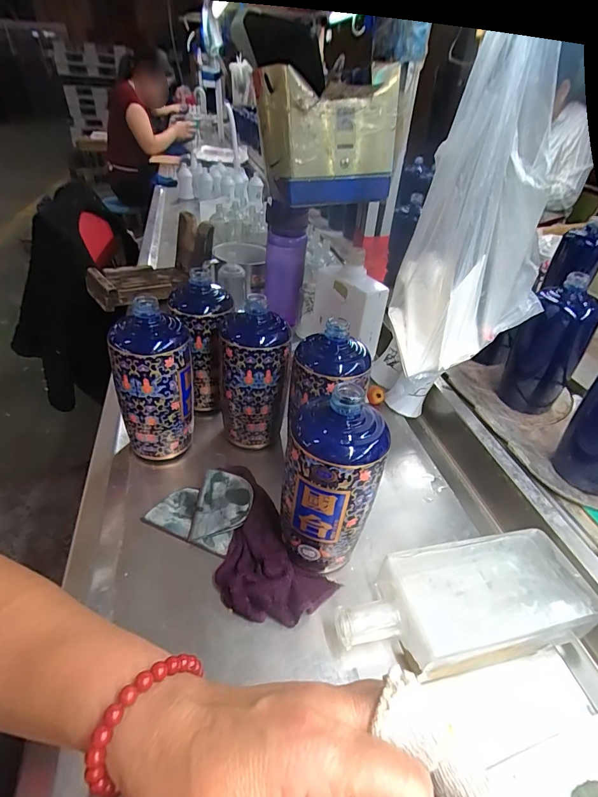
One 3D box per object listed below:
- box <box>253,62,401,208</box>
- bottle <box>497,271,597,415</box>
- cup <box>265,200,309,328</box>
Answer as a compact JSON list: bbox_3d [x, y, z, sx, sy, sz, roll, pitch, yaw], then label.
[{"bbox_3d":[0.031,-0.322,0.511,0.158,0.129,0.100,-9,39,-15],"label":"box"},{"bbox_3d":[0.332,-0.068,0.554,0.077,0.167,0.060,-12,40,-19],"label":"bottle"},{"bbox_3d":[-0.026,-0.253,0.765,0.075,0.212,0.087,0,38,-4],"label":"cup"}]

